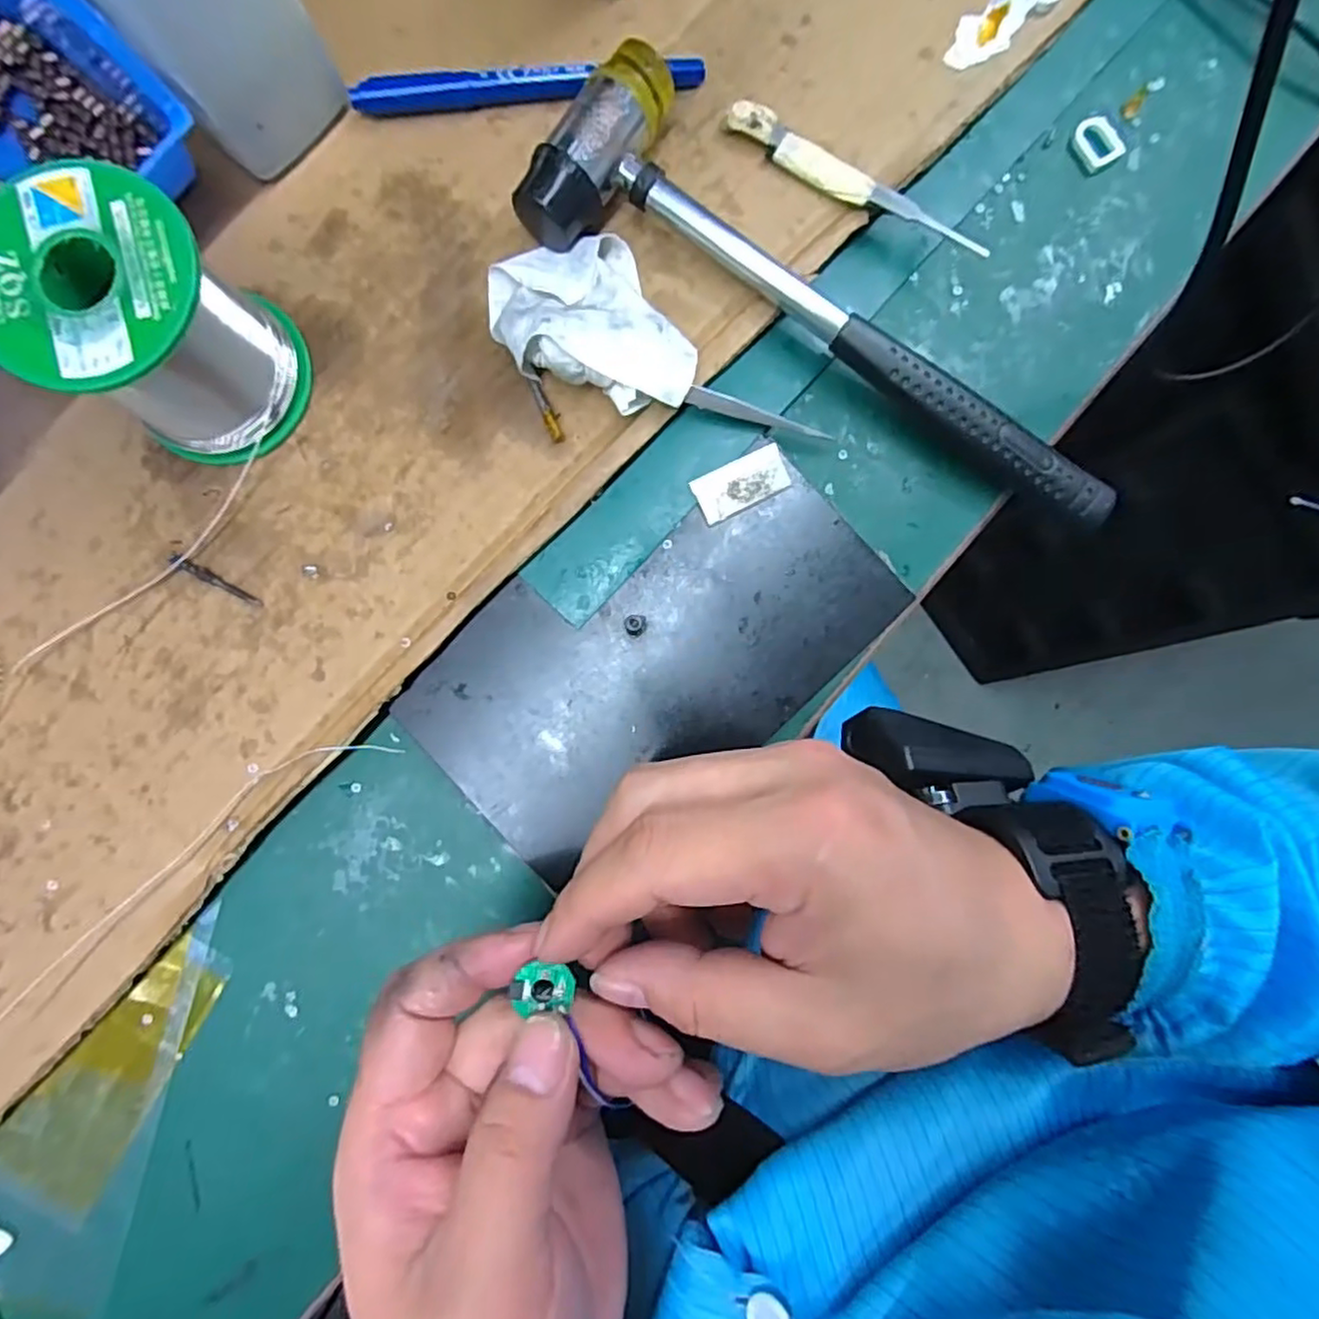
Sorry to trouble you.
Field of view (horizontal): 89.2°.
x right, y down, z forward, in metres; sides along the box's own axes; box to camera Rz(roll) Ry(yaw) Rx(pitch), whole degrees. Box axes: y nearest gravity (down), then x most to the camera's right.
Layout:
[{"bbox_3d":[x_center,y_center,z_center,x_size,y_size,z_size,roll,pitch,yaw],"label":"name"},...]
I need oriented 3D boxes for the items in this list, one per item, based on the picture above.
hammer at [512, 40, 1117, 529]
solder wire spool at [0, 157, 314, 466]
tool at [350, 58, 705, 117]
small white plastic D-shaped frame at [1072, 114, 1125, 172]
[{"bbox_3d":[0.075,-0.142,0.266,0.255,0.030,0.073,29,88,-2],"label":"hammer"},{"bbox_3d":[-0.173,-0.113,0.233,0.067,0.069,0.065,0,89,-3],"label":"solder wire spool"},{"bbox_3d":[-0.051,-0.231,0.270,0.138,0.011,0.010,-7,90,-3],"label":"tool"},{"bbox_3d":[0.191,-0.225,0.290,0.018,0.004,0.022,-31,91,-3],"label":"small white plastic D-shaped frame"}]

